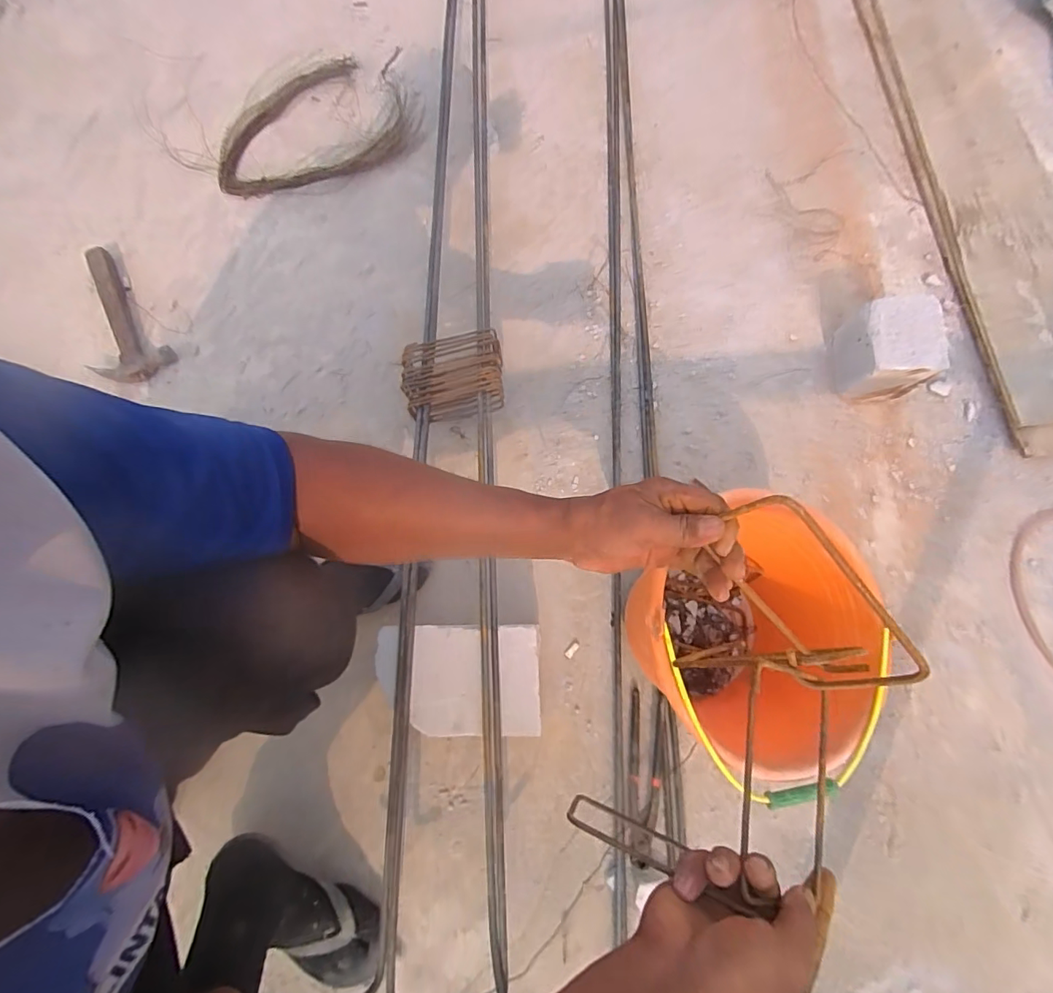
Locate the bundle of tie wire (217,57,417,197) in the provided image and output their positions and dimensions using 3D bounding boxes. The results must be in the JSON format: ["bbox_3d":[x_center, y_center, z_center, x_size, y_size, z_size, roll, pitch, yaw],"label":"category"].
[{"bbox_3d":[-0.463,-0.833,1.055,0.438,0.059,0.336,-11,76,-3],"label":"bundle of tie wire"}]

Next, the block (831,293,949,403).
[{"bbox_3d":[0.611,-0.251,0.833,0.112,0.140,0.144,1,75,0],"label":"block"}]

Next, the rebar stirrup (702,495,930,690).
[{"bbox_3d":[0.185,0.075,0.329,0.019,0.091,0.158,-41,95,-36],"label":"rebar stirrup"}]

